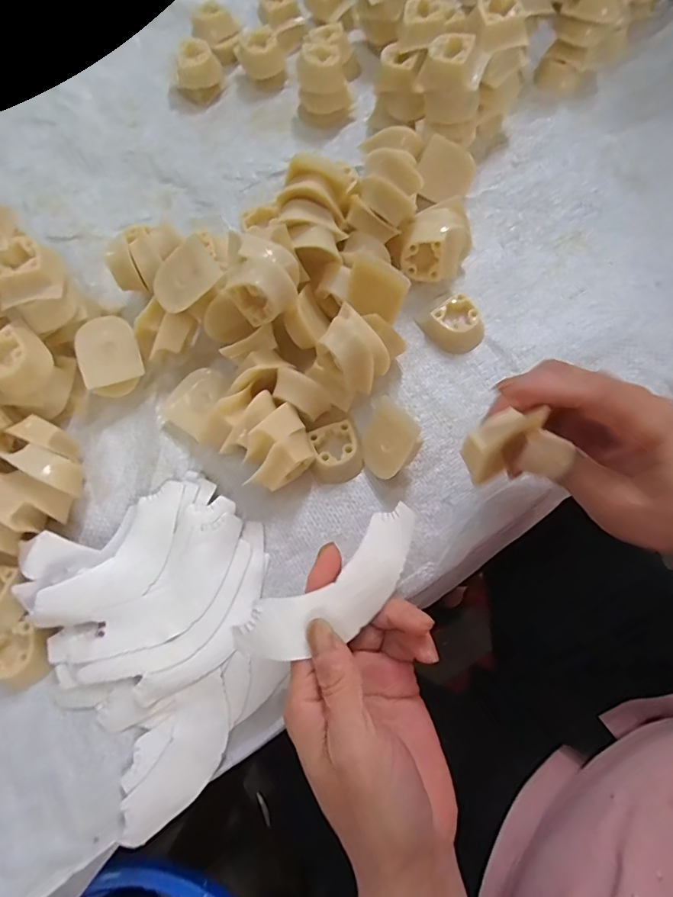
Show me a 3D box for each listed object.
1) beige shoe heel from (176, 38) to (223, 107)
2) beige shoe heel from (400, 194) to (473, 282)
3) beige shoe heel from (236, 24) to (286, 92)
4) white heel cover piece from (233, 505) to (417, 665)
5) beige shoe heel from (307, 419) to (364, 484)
[{"bbox_3d":[-0.125,-0.342,0.405,0.033,0.030,0.033,18,74,7],"label":"beige shoe heel"},{"bbox_3d":[0.072,-0.147,0.326,0.049,0.041,0.052,18,74,7],"label":"beige shoe heel"},{"bbox_3d":[-0.069,-0.356,0.407,0.040,0.036,0.032,-13,73,-2],"label":"beige shoe heel"},{"bbox_3d":[0.004,0.072,0.225,0.107,0.013,0.038,-32,74,-19],"label":"white heel cover piece"},{"bbox_3d":[0.000,0.004,0.298,0.032,0.015,0.040,-12,73,-2],"label":"beige shoe heel"}]

